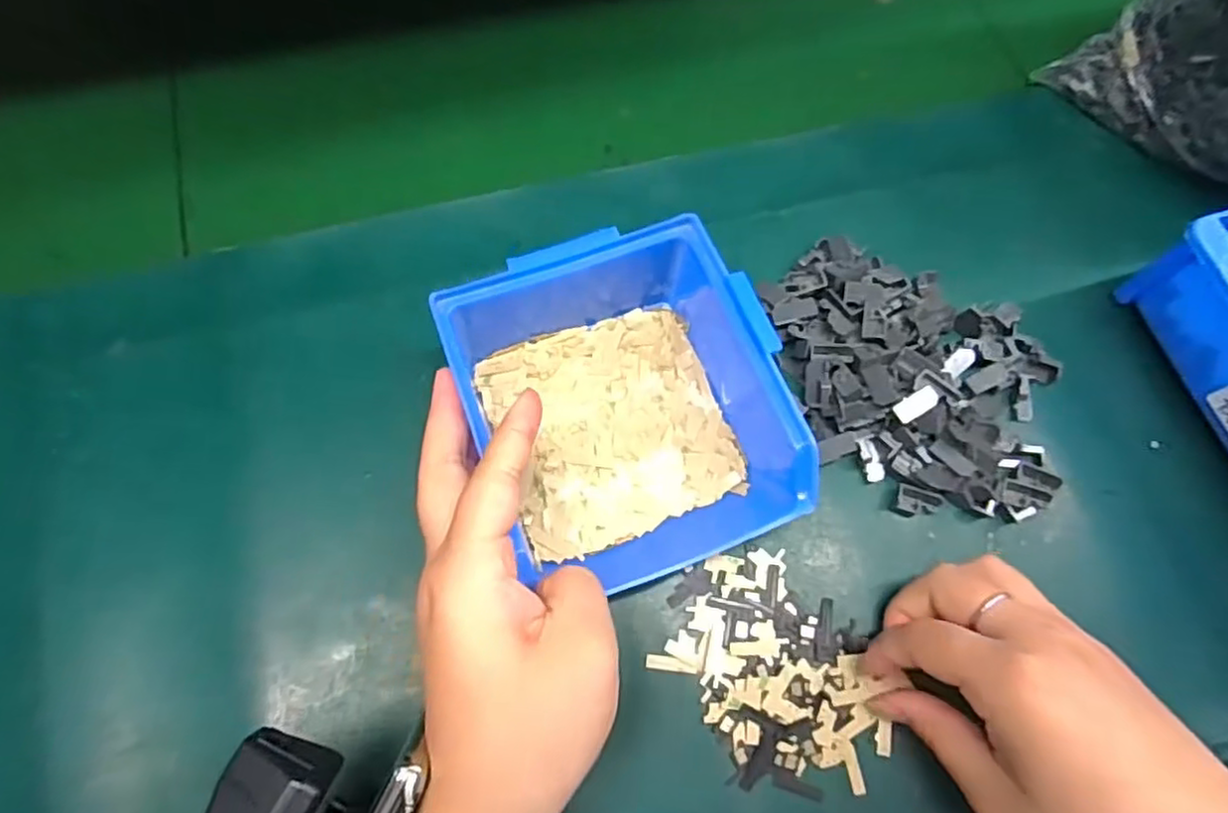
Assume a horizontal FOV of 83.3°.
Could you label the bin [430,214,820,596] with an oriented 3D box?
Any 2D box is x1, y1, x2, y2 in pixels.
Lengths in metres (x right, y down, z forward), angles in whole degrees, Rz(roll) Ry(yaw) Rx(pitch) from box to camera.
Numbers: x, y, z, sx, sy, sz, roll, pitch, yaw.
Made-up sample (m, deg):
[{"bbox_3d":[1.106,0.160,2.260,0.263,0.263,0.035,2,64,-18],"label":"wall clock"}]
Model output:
[{"bbox_3d":[0.004,-0.003,0.299,0.123,0.063,0.146,-19,70,-9],"label":"bin"}]

